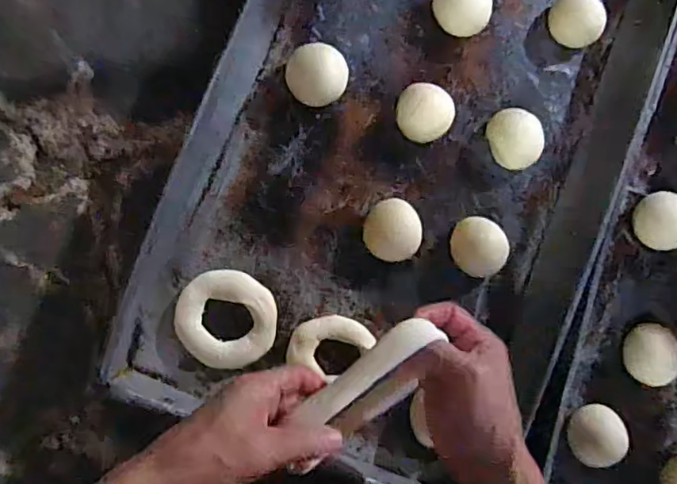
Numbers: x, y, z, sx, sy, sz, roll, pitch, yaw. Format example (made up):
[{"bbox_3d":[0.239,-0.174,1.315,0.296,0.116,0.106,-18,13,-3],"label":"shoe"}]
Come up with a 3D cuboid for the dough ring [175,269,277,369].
[{"bbox_3d":[-0.101,0.069,0.514,0.087,0.018,0.085,0,87,-9],"label":"dough ring"}]

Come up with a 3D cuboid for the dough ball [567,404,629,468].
[{"bbox_3d":[0.259,0.192,0.567,0.048,0.038,0.056,20,81,-7],"label":"dough ball"}]

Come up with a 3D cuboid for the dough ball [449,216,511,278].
[{"bbox_3d":[0.137,0.005,0.560,0.052,0.039,0.056,5,83,-9],"label":"dough ball"}]

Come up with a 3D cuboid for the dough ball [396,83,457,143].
[{"bbox_3d":[0.084,-0.126,0.558,0.055,0.029,0.051,0,87,-9],"label":"dough ball"}]

